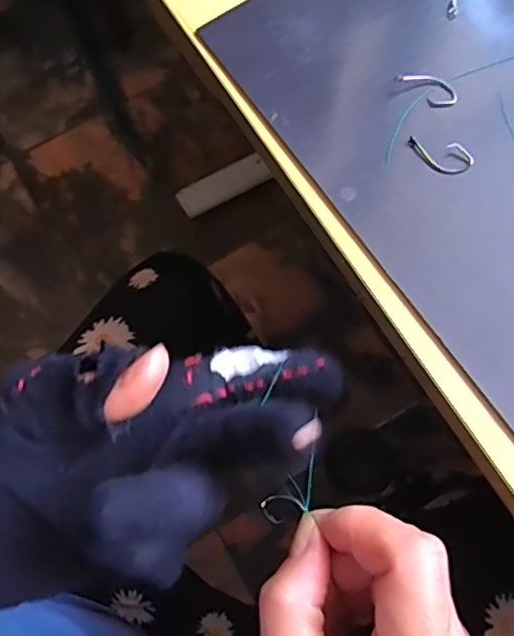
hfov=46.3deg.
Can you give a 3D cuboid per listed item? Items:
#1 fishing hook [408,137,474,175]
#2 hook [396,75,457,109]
[{"bbox_3d":[0.070,-0.063,0.229,0.014,0.004,0.023,-38,76,-9],"label":"fishing hook"},{"bbox_3d":[0.068,-0.091,0.236,0.023,0.004,0.013,37,78,11],"label":"hook"}]

